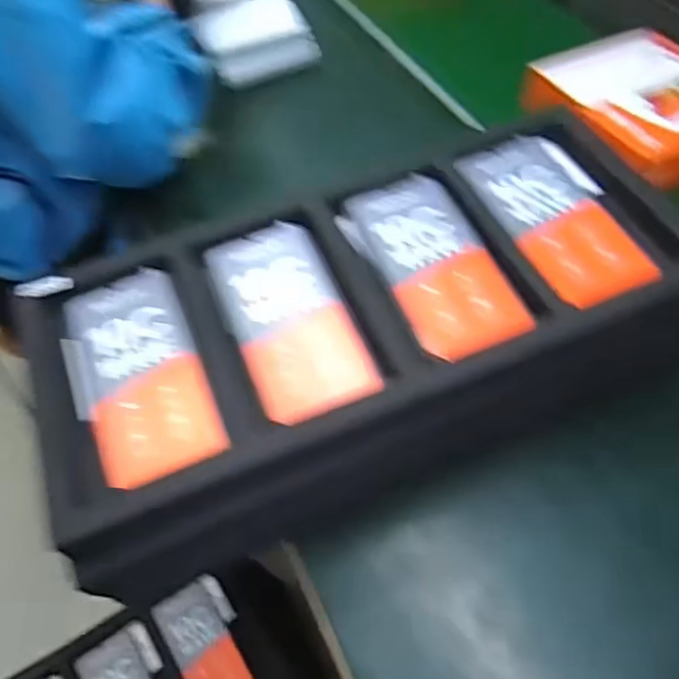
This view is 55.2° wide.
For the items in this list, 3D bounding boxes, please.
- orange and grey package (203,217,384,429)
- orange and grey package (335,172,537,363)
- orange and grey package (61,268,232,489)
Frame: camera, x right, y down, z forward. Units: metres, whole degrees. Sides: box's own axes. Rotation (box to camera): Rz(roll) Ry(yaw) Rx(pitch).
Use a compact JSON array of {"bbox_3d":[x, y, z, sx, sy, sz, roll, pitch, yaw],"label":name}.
[{"bbox_3d":[-0.039,-0.020,0.479,0.080,0.013,0.172,-18,54,-13],"label":"orange and grey package"},{"bbox_3d":[0.069,-0.064,0.497,0.088,0.012,0.176,-18,54,-13],"label":"orange and grey package"},{"bbox_3d":[-0.146,0.023,0.464,0.088,0.017,0.170,-19,54,-14],"label":"orange and grey package"}]

